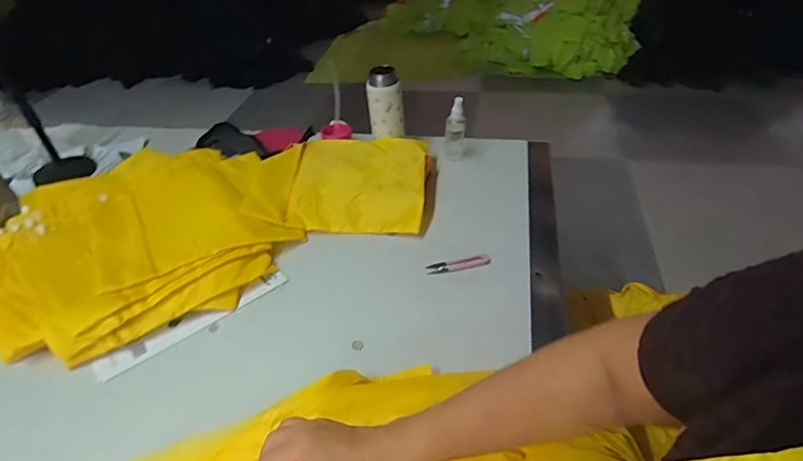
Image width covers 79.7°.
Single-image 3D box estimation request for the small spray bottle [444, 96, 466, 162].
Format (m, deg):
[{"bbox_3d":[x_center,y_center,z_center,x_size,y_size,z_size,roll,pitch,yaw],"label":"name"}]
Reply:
[{"bbox_3d":[0.111,-0.218,1.004,0.044,0.129,0.039,0,41,5],"label":"small spray bottle"}]

